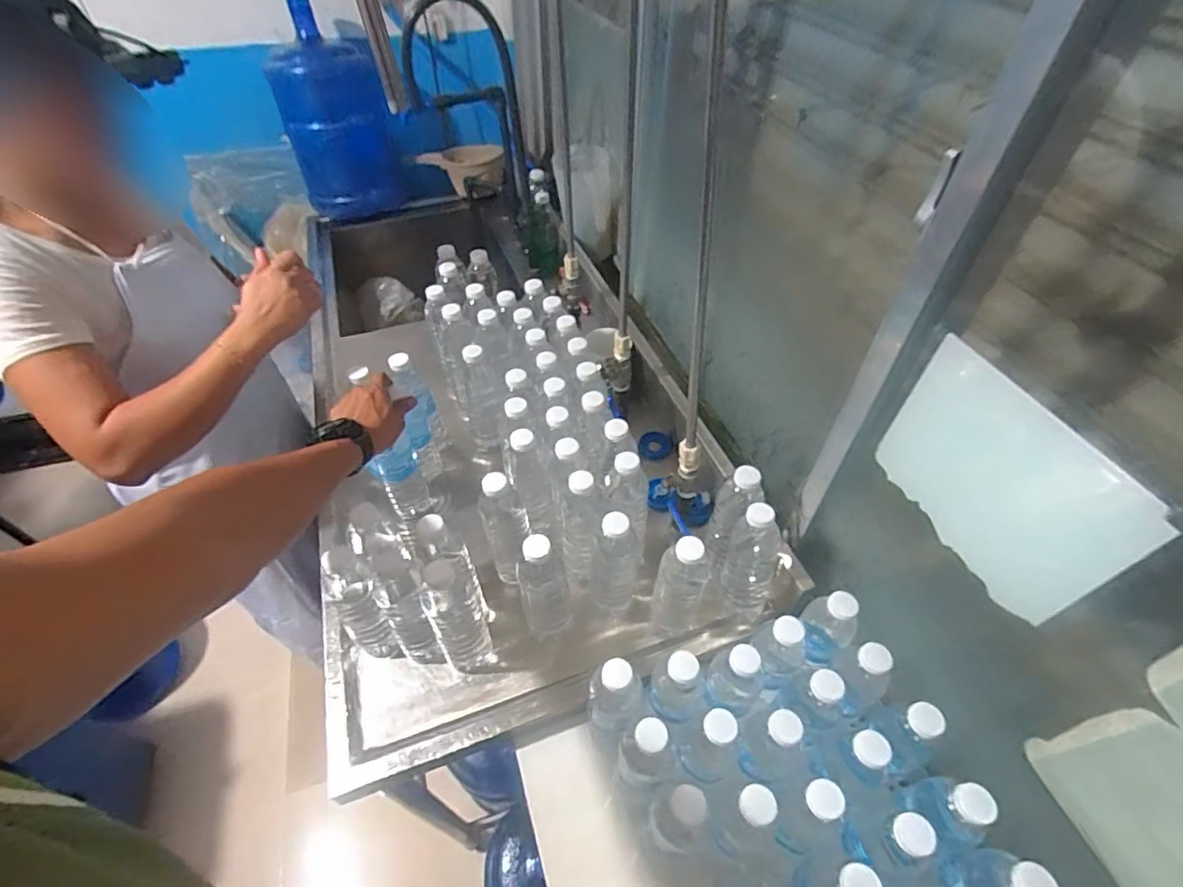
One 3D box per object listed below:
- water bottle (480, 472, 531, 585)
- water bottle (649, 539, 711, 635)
[{"bbox_3d":[-0.118,0.119,0.767,0.062,0.220,0.063,-10,50,-11],"label":"water bottle"},{"bbox_3d":[0.118,0.176,0.705,0.060,0.200,0.064,1,49,-1],"label":"water bottle"}]

